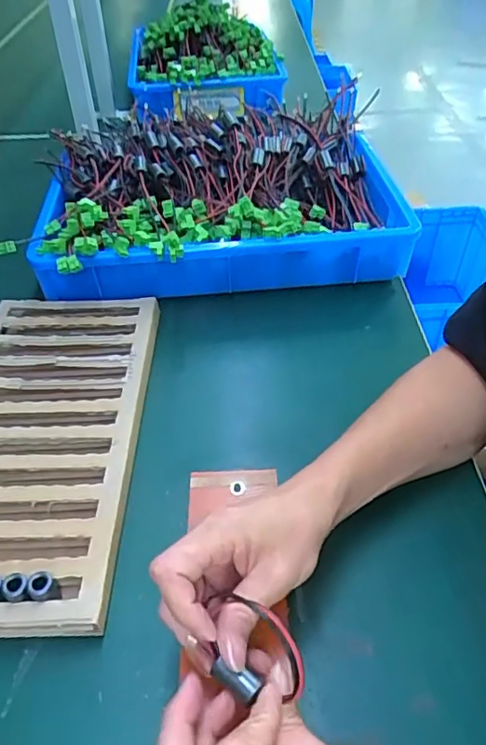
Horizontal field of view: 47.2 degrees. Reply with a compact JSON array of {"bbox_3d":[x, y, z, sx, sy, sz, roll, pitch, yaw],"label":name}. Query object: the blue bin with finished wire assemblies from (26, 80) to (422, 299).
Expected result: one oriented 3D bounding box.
[{"bbox_3d":[-0.031,-0.226,0.713,0.440,0.108,0.305,-8,44,-7],"label":"blue bin with finished wire assemblies"}]

